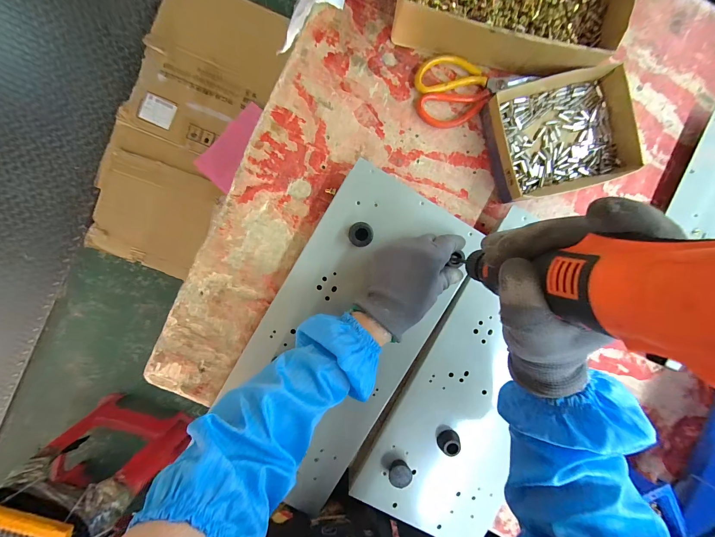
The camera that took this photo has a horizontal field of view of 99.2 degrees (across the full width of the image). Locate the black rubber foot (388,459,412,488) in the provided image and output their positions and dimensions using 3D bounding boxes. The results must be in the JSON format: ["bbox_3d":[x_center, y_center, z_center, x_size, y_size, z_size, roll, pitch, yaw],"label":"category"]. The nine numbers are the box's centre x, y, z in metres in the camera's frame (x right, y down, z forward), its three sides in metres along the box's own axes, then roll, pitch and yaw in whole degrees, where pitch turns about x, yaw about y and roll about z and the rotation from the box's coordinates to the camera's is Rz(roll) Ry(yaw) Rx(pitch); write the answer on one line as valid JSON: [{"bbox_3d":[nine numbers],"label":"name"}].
[{"bbox_3d":[0.056,0.272,0.404,0.028,0.017,0.028,0,93,-2],"label":"black rubber foot"}]

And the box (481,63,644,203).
[{"bbox_3d":[0.256,-0.171,0.390,0.167,0.041,0.140,-14,93,-1],"label":"box"}]

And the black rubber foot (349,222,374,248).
[{"bbox_3d":[0.004,-0.043,0.377,0.029,0.016,0.031,0,93,-2],"label":"black rubber foot"}]

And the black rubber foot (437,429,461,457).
[{"bbox_3d":[0.122,0.231,0.404,0.029,0.021,0.026,-29,94,-1],"label":"black rubber foot"}]

